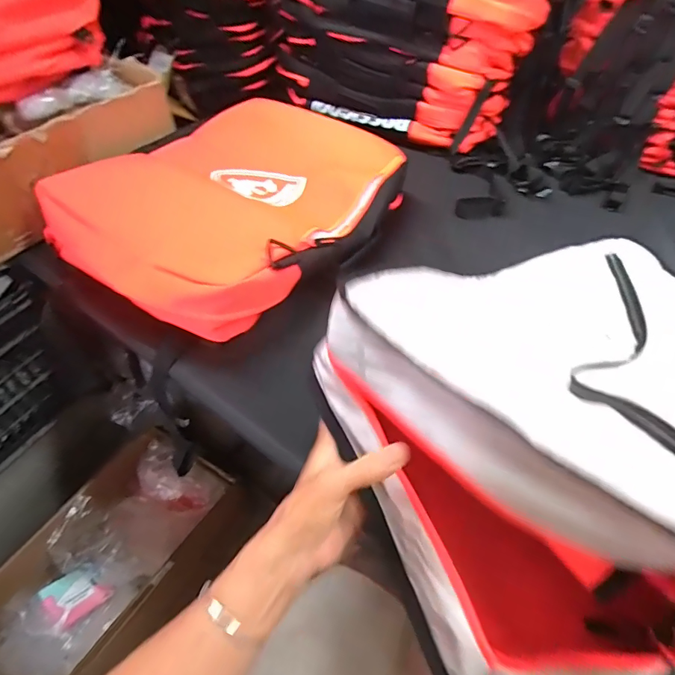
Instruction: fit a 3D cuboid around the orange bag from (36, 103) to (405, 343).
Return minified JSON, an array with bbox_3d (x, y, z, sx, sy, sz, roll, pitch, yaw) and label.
[{"bbox_3d":[-0.122,-0.209,0.643,0.325,0.118,0.477,32,56,20],"label":"orange bag"}]

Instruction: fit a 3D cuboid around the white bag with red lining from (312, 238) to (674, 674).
[{"bbox_3d":[0.249,0.033,0.375,0.482,0.155,0.356,-20,55,-19],"label":"white bag with red lining"}]

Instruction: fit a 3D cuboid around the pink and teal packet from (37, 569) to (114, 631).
[{"bbox_3d":[-0.523,0.516,0.865,0.106,0.018,0.087,-26,78,-47],"label":"pink and teal packet"}]

